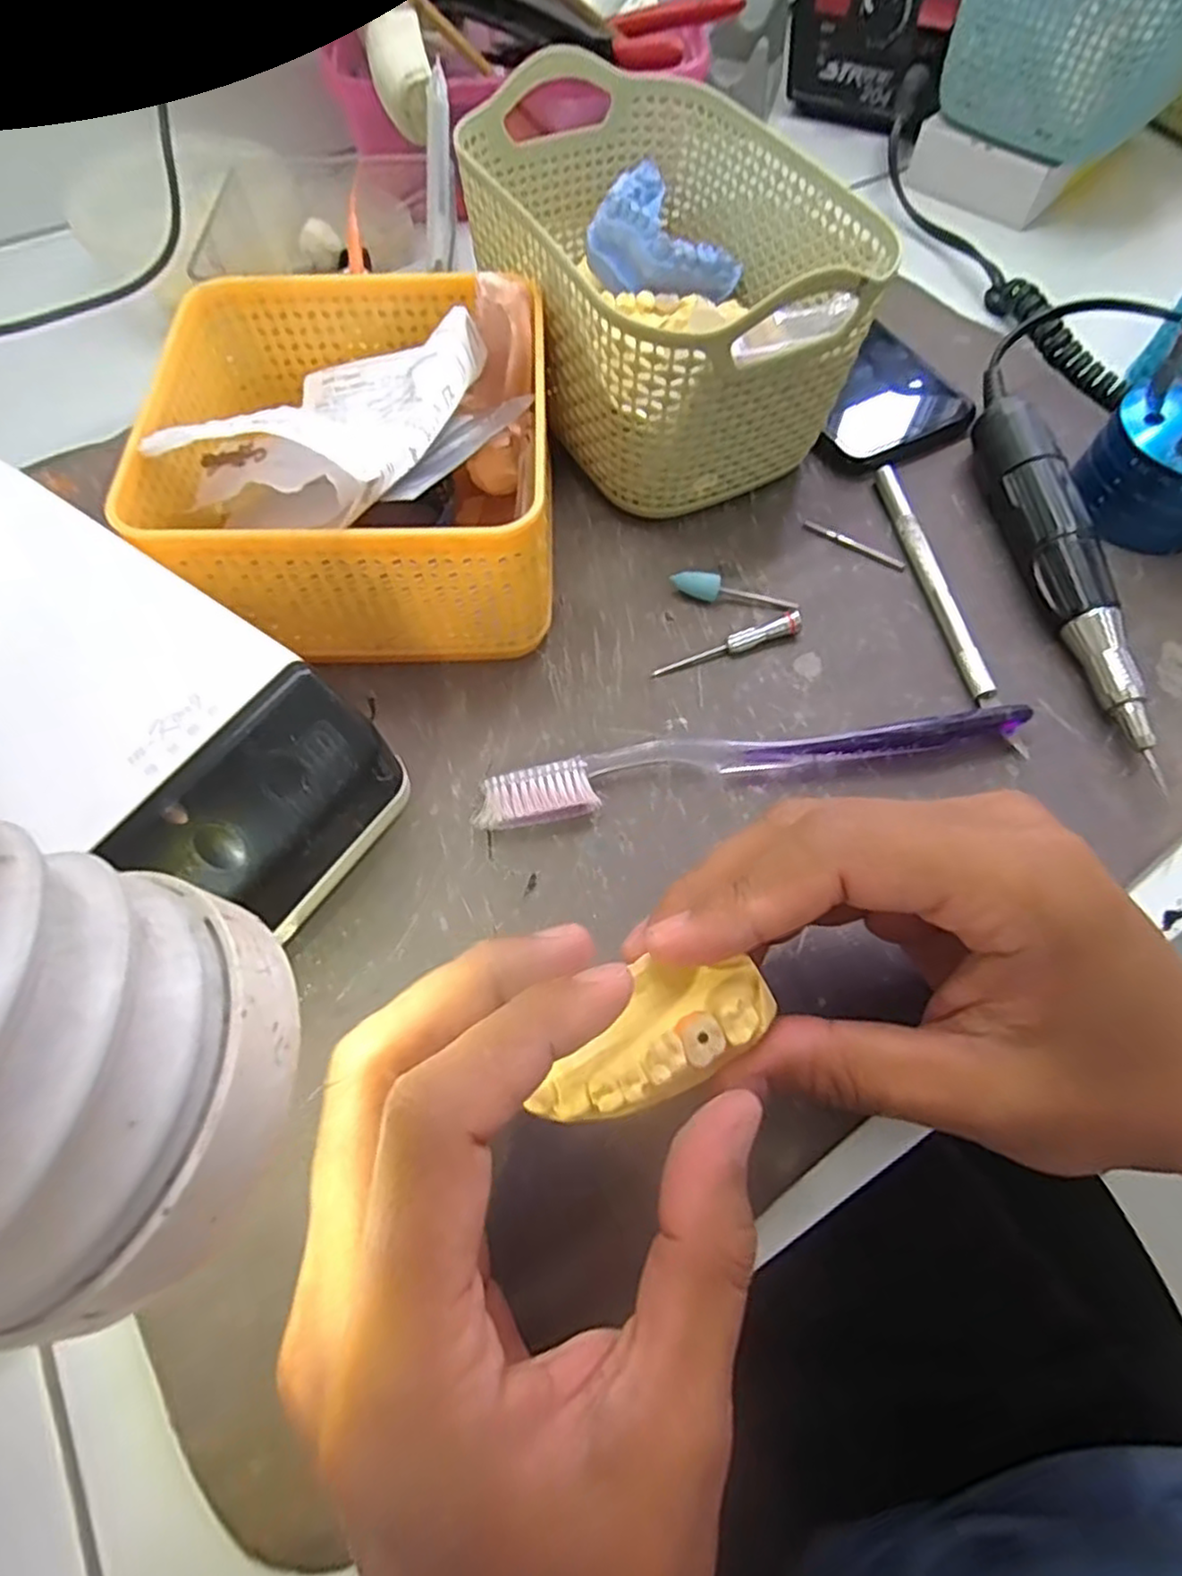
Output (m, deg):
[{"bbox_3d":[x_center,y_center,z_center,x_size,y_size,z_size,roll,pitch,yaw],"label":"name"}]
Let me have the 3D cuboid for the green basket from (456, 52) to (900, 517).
[{"bbox_3d":[0.028,-0.201,0.290,0.115,0.085,0.171,-22,67,-11],"label":"green basket"}]

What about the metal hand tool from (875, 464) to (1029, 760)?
[{"bbox_3d":[0.136,-0.074,0.275,0.009,0.008,0.137,-9,65,-5],"label":"metal hand tool"}]

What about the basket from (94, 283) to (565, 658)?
[{"bbox_3d":[-0.082,-0.121,0.257,0.134,0.073,0.146,-2,65,-2],"label":"basket"}]

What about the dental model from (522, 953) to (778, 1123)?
[{"bbox_3d":[0.012,0.054,0.154,0.054,0.014,0.026,-29,69,-14],"label":"dental model"}]

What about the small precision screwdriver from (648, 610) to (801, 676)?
[{"bbox_3d":[0.051,-0.053,0.263,0.059,0.008,0.008,-20,67,-10],"label":"small precision screwdriver"}]

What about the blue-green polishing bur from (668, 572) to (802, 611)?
[{"bbox_3d":[0.056,-0.076,0.275,0.049,0.008,0.009,8,64,-11],"label":"blue-green polishing bur"}]

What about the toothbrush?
[{"bbox_3d":[0.056,-0.011,0.239,0.187,0.016,0.020,-10,65,-6],"label":"toothbrush"}]

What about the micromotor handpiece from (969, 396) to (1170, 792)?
[{"bbox_3d":[0.179,-0.082,0.269,0.022,0.026,0.158,-2,65,-2],"label":"micromotor handpiece"}]

